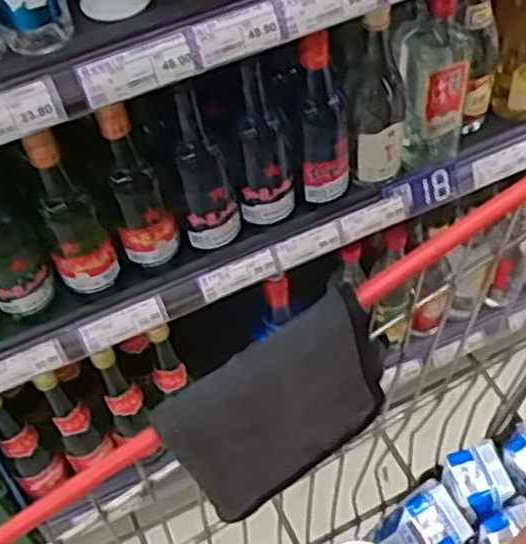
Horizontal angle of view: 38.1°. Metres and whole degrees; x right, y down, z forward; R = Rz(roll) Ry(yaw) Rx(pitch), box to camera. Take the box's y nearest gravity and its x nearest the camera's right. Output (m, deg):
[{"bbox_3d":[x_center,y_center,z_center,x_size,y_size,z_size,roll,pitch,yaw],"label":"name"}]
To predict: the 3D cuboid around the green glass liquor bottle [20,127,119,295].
[{"bbox_3d":[-0.194,-0.059,0.765,0.065,0.182,0.063,-21,55,-11],"label":"green glass liquor bottle"}]

